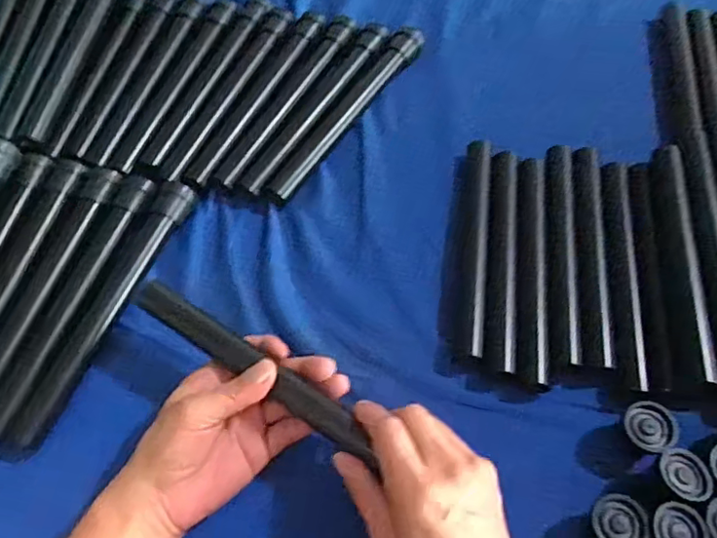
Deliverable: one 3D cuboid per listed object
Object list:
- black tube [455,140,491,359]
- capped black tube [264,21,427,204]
[{"bbox_3d":[0.102,-0.026,0.515,0.022,0.018,0.214,6,61,4],"label":"black tube"},{"bbox_3d":[-0.011,-0.159,0.591,0.030,0.024,0.247,32,65,17],"label":"capped black tube"}]

